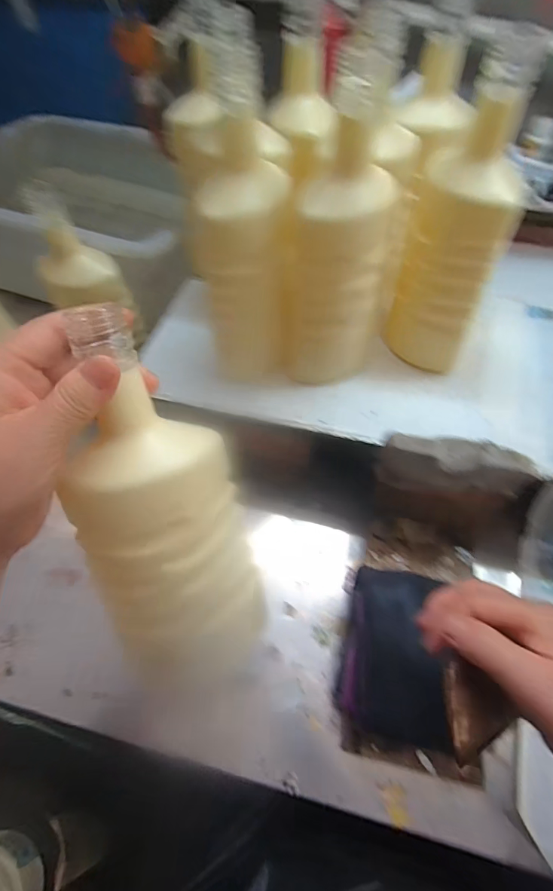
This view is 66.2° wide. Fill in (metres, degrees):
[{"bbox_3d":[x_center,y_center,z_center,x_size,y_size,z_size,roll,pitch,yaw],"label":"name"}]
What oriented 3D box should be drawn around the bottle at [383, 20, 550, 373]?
[{"bbox_3d":[0.154,-0.170,0.364,0.081,0.240,0.076,10,61,6],"label":"bottle"}]

